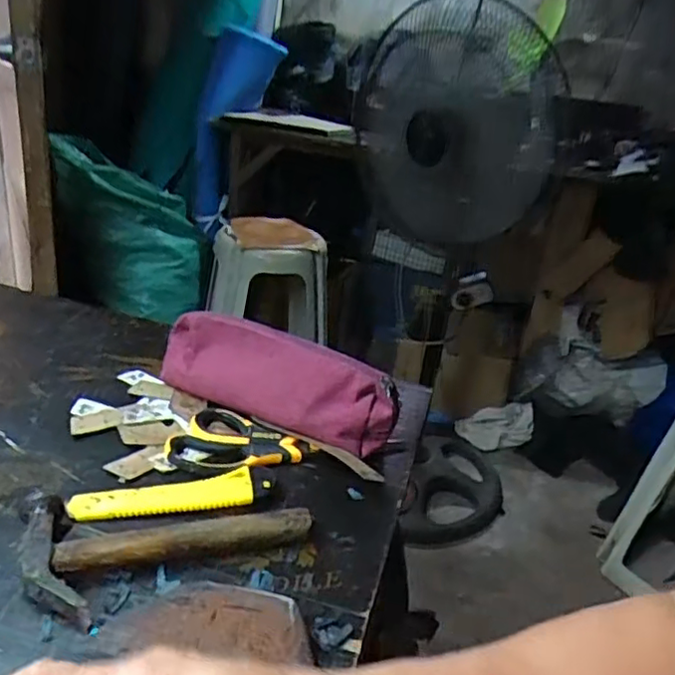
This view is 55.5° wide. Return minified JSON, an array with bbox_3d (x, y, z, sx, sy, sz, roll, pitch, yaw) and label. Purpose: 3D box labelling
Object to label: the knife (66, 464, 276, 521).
[{"bbox_3d":[-0.118,0.116,0.472,0.145,0.011,0.034,-3,28,-18],"label":"knife"}]

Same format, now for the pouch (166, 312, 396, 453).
[{"bbox_3d":[-0.061,0.038,0.573,0.237,0.075,0.051,17,28,22],"label":"pouch"}]

